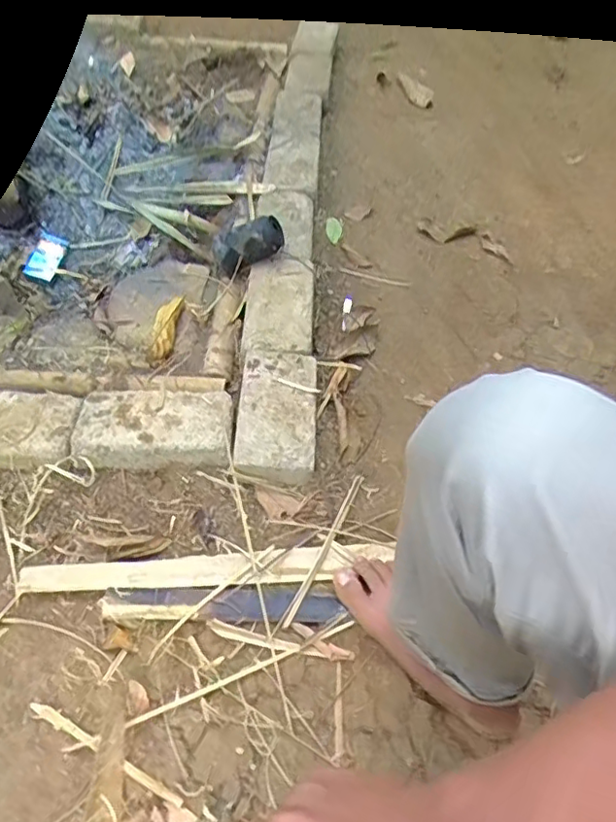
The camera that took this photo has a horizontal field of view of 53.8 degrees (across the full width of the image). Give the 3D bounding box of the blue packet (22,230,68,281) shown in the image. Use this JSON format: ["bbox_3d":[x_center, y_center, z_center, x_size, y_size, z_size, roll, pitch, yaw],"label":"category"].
[{"bbox_3d":[-0.509,-0.309,1.186,0.054,0.024,0.125,3,54,-1],"label":"blue packet"}]

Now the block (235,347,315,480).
[{"bbox_3d":[-0.045,0.001,0.871,0.109,0.050,0.221,3,54,-1],"label":"block"}]

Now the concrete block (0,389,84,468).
[{"bbox_3d":[-0.425,0.026,0.846,0.211,0.050,0.120,7,54,1],"label":"concrete block"}]

